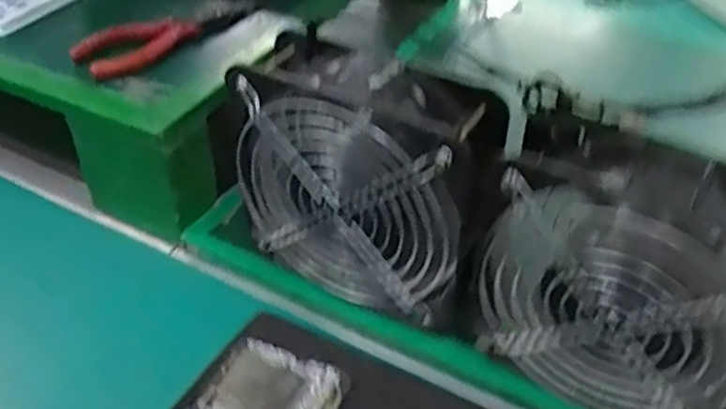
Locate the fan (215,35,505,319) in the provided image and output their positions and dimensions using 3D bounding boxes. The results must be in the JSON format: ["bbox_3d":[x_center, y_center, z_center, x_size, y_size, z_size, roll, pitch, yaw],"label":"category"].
[{"bbox_3d":[0.002,-0.007,0.418,0.155,0.154,0.071,16,43,16],"label":"fan"}]

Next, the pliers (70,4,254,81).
[{"bbox_3d":[-0.143,-0.127,0.521,0.137,0.019,0.040,-29,49,-30],"label":"pliers"}]

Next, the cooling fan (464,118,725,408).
[{"bbox_3d":[0.131,0.043,0.355,0.151,0.150,0.061,23,45,22],"label":"cooling fan"}]

